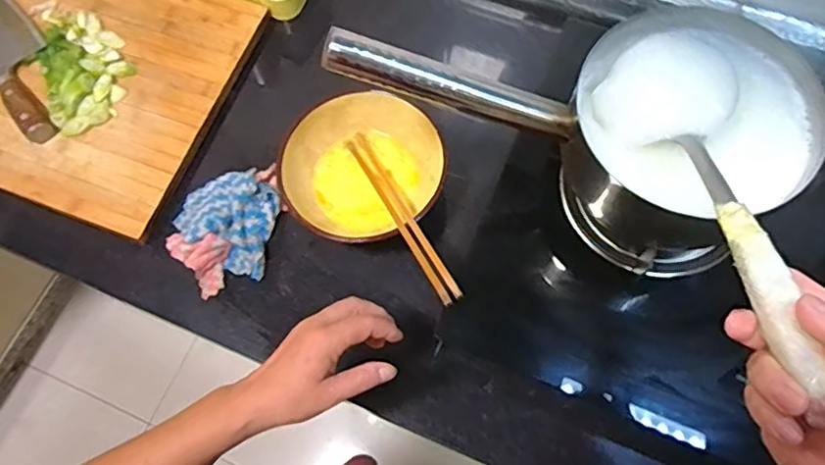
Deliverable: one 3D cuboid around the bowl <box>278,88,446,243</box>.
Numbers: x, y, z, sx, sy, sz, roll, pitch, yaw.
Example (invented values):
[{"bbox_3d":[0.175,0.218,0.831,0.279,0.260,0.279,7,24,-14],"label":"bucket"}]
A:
[{"bbox_3d":[-0.054,-0.067,0.668,0.171,0.054,0.170,-33,72,-9],"label":"bowl"}]

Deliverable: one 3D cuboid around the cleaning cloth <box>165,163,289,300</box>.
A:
[{"bbox_3d":[-0.212,-0.009,0.681,0.111,0.029,0.146,16,72,8],"label":"cleaning cloth"}]

